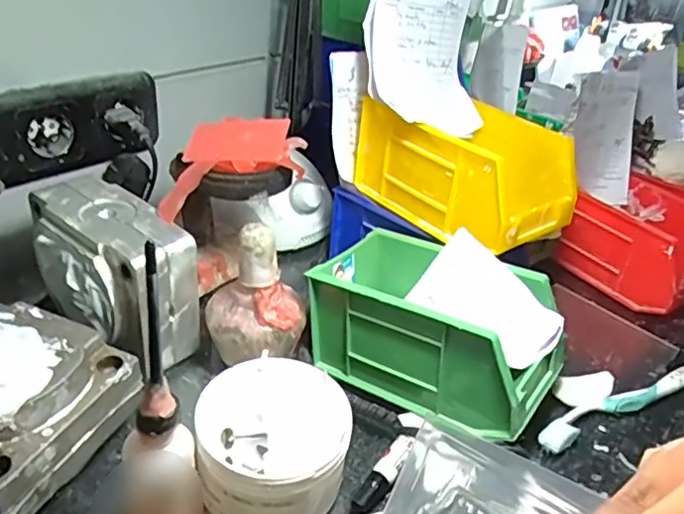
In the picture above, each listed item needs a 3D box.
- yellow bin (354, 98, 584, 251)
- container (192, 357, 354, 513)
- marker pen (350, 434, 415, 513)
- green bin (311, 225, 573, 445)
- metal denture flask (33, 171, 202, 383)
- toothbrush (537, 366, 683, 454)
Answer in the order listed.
[{"bbox_3d":[0.102,-0.076,0.521,0.107,0.085,0.169,-20,41,-35],"label":"yellow bin"},{"bbox_3d":[-0.043,0.118,0.378,0.092,0.062,0.096,5,33,-3],"label":"container"},{"bbox_3d":[0.027,0.144,0.393,0.016,0.017,0.066,24,36,25],"label":"marker pen"},{"bbox_3d":[0.069,0.057,0.459,0.176,0.100,0.098,26,37,28],"label":"green bin"},{"bbox_3d":[-0.180,0.011,0.460,0.138,0.099,0.079,29,39,31],"label":"metal denture flask"},{"bbox_3d":[0.218,0.116,0.478,0.176,0.017,0.024,-13,37,-28],"label":"toothbrush"}]

